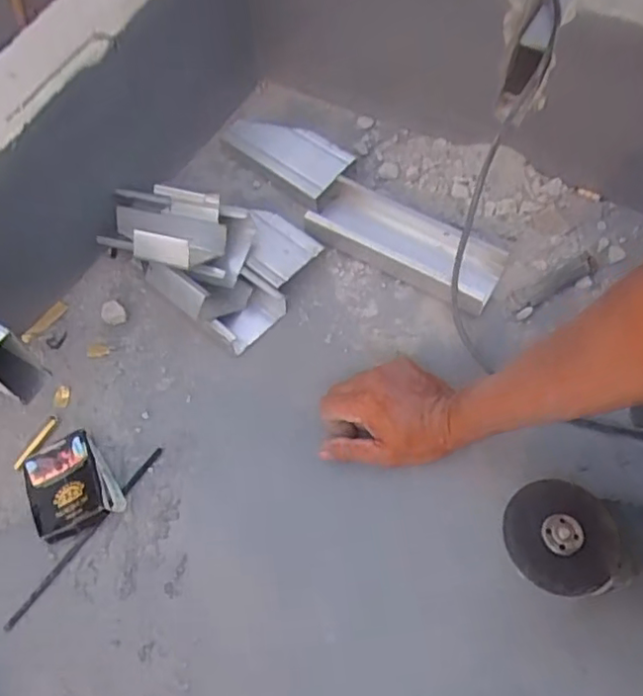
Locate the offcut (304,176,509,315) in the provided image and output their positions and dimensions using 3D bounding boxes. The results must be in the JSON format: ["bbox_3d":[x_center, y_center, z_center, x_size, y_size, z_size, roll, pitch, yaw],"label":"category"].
[{"bbox_3d":[0.094,-0.126,0.700,0.217,0.031,0.098,27,64,16],"label":"offcut"}]

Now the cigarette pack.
[{"bbox_3d":[-0.232,0.124,0.575,0.079,0.027,0.089,-24,62,-11],"label":"cigarette pack"}]

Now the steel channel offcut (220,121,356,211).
[{"bbox_3d":[-0.042,-0.235,0.759,0.163,0.035,0.074,34,67,19],"label":"steel channel offcut"}]

